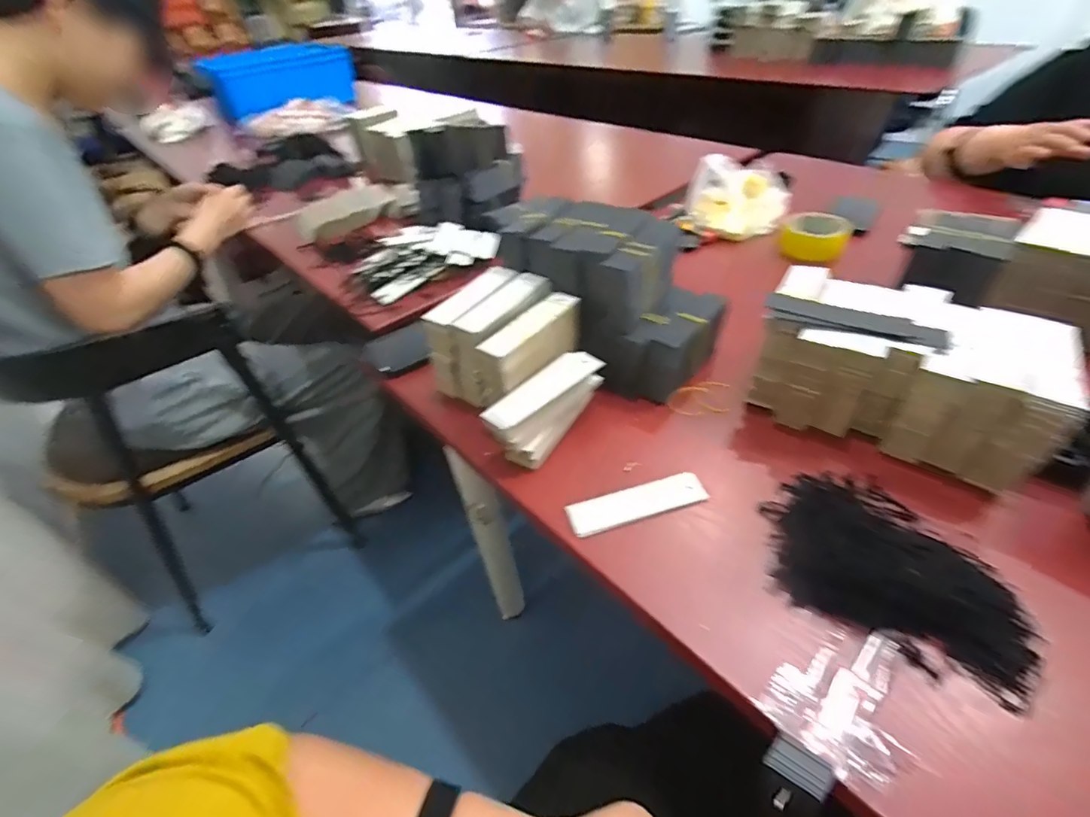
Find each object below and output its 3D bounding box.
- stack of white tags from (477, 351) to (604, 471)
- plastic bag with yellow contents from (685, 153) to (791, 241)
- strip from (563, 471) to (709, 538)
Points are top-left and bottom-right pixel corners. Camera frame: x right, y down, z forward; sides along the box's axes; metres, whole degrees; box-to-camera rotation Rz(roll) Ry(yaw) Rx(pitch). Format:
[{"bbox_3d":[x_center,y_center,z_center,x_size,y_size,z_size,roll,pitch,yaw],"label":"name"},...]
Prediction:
[{"bbox_3d":[0.003,0.002,0.513,0.048,0.063,0.140,29,52,32],"label":"stack of white tags"},{"bbox_3d":[0.356,-0.390,0.892,0.174,0.100,0.151,-14,43,-9],"label":"plastic bag with yellow contents"},{"bbox_3d":[0.084,0.087,0.456,0.127,0.010,0.033,-15,43,-10],"label":"strip"}]

